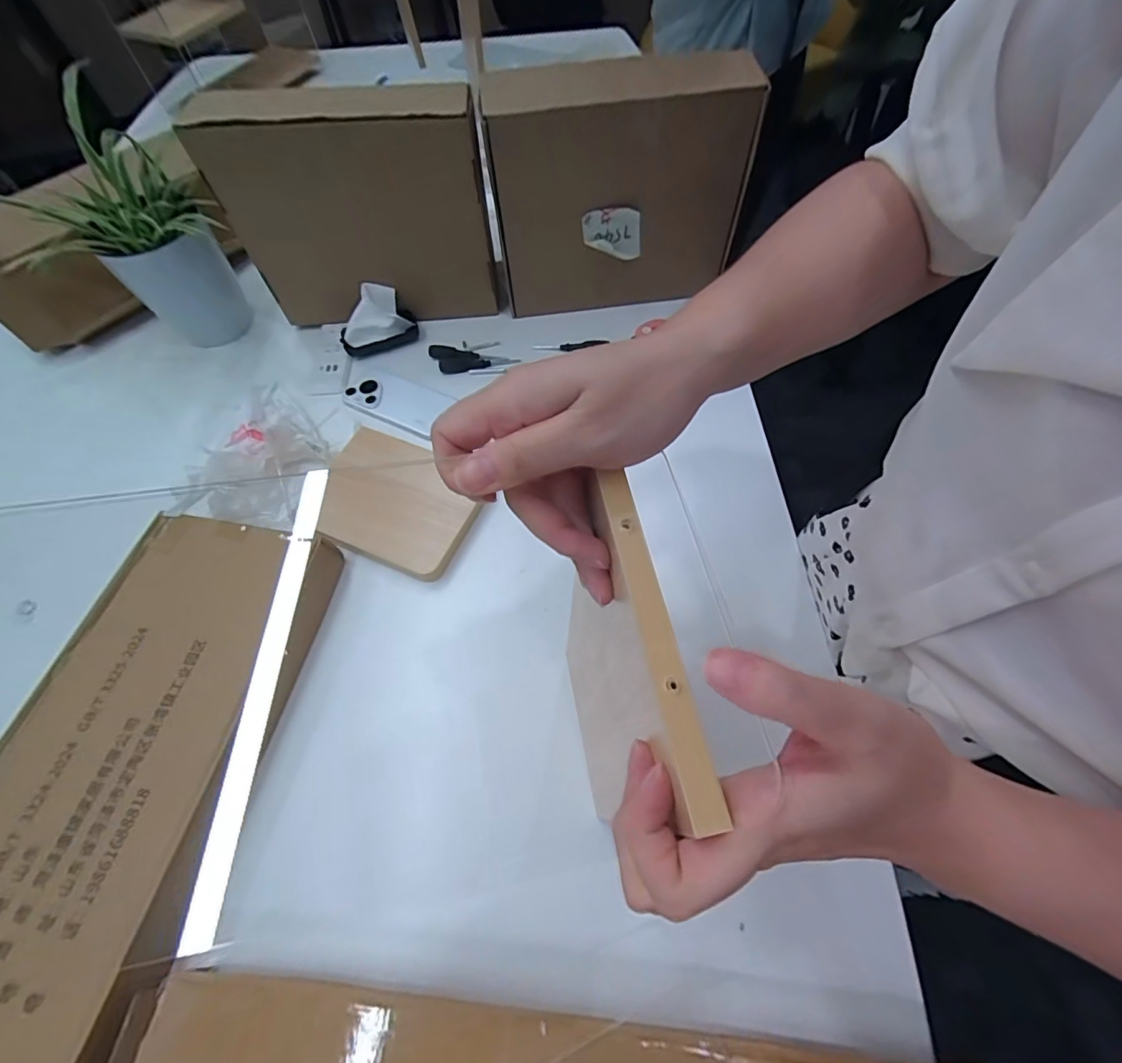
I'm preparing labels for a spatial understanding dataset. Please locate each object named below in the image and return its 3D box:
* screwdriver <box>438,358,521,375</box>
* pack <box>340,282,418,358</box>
[{"bbox_3d":[-0.117,-0.238,0.711,0.113,0.013,0.022,-4,62,0],"label":"screwdriver"},{"bbox_3d":[-0.271,-0.307,0.723,0.110,0.057,0.072,-22,63,-9],"label":"pack"}]

